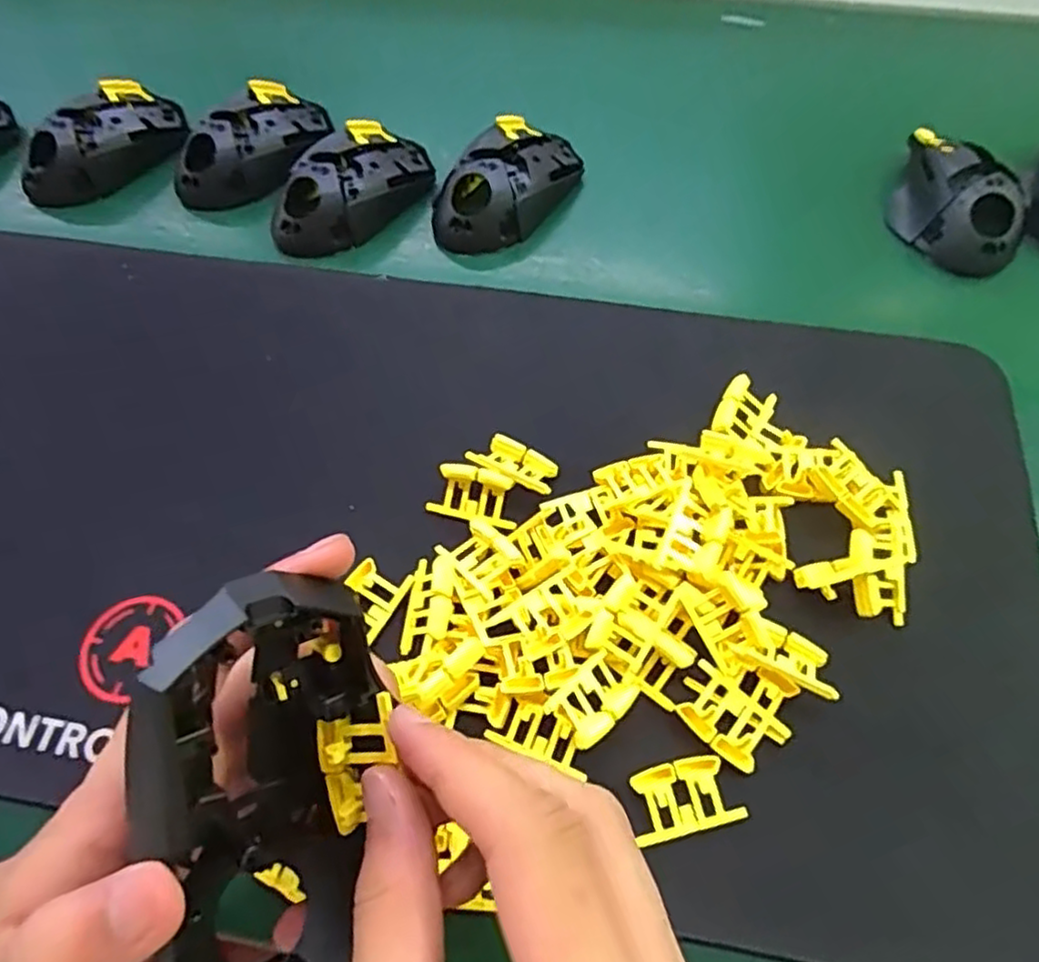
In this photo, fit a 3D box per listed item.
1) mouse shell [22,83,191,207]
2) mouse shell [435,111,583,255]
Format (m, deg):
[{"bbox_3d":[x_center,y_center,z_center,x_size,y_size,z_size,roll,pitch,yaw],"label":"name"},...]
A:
[{"bbox_3d":[-0.285,-0.233,0.468,0.067,0.030,0.116,34,67,16],"label":"mouse shell"},{"bbox_3d":[-0.009,-0.195,0.449,0.066,0.038,0.117,28,69,15],"label":"mouse shell"}]

